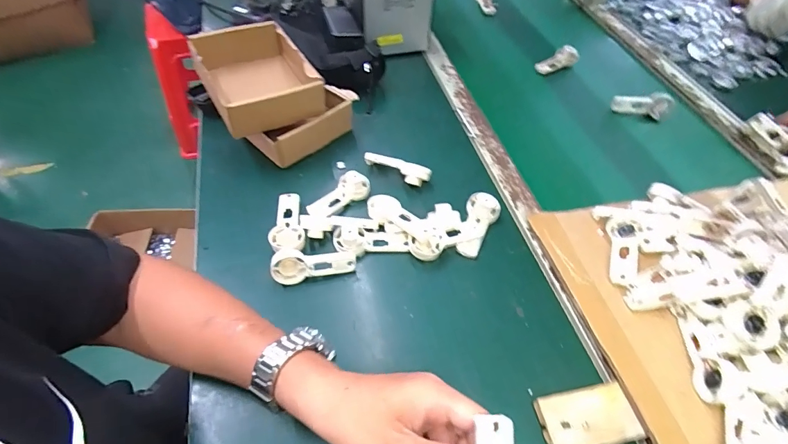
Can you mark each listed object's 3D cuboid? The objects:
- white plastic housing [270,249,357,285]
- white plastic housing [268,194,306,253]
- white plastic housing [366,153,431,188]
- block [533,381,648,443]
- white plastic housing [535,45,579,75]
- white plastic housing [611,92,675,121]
[{"bbox_3d":[-0.093,0.046,0.457,0.093,0.038,0.022,-7,20,-8],"label":"white plastic housing"},{"bbox_3d":[-0.130,0.002,0.487,0.039,0.030,0.097,-6,53,-7],"label":"white plastic housing"},{"bbox_3d":[0.003,-0.072,0.545,0.095,0.037,0.021,19,54,12],"label":"white plastic housing"},{"bbox_3d":[0.181,0.186,0.375,0.087,0.015,0.050,-8,54,-9],"label":"block"},{"bbox_3d":[0.320,-0.314,0.778,0.094,0.026,0.036,-26,59,-22],"label":"white plastic housing"},{"bbox_3d":[0.440,-0.206,0.697,0.109,0.024,0.050,-3,54,-7],"label":"white plastic housing"}]

